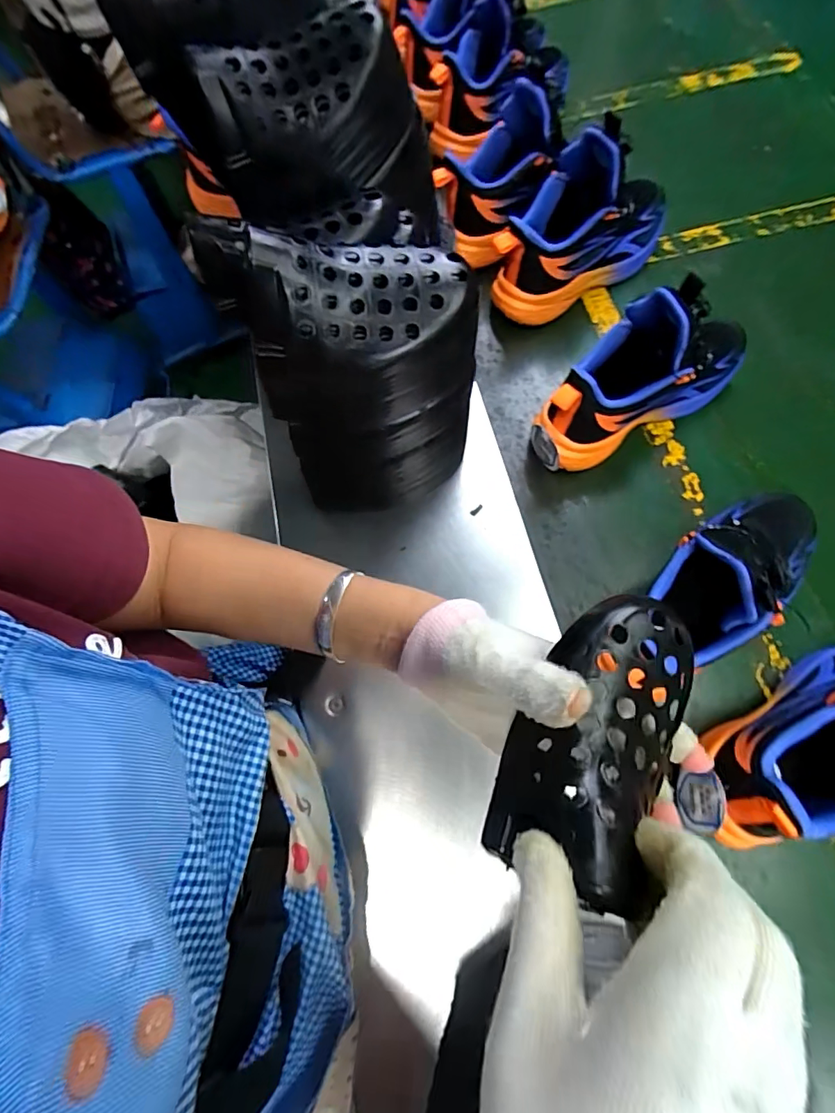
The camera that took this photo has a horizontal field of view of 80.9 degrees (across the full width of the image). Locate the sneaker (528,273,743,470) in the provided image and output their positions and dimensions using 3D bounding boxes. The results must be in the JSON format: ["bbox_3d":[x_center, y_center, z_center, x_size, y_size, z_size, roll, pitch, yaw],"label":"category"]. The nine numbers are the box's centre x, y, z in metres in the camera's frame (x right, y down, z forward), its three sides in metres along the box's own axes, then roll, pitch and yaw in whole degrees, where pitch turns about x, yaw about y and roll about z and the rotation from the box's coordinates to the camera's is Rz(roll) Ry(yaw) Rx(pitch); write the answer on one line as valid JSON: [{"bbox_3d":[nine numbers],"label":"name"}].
[{"bbox_3d":[0.223,-0.177,0.467,0.229,0.142,0.095,-35,72,-9],"label":"sneaker"}]

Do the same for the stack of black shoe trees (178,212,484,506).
[{"bbox_3d":[-0.035,-0.131,0.386,0.162,0.230,0.077,-21,69,-2],"label":"stack of black shoe trees"}]

